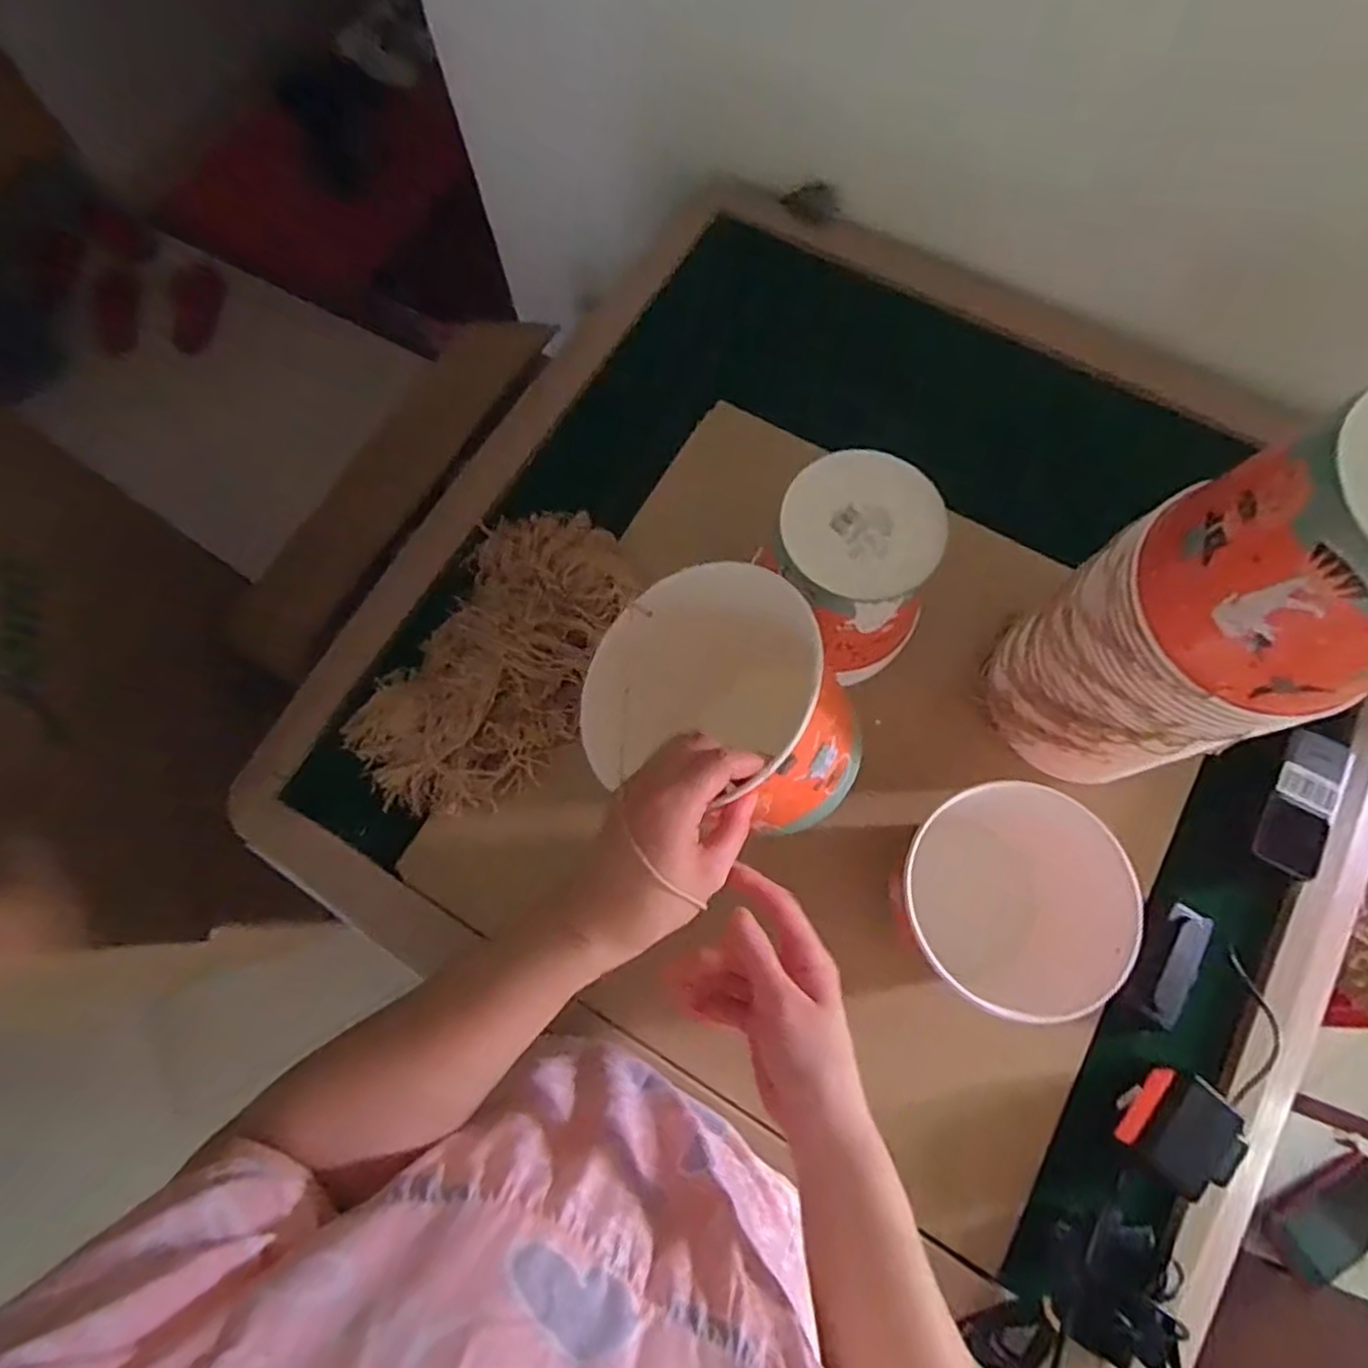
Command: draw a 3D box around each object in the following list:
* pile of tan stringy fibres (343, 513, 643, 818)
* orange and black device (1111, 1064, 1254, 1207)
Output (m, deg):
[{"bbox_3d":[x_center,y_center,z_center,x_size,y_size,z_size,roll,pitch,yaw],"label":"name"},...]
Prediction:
[{"bbox_3d":[-0.172,-0.028,0.656,0.187,0.071,0.317,29,76,9],"label":"pile of tan stringy fibres"},{"bbox_3d":[0.376,0.342,0.542,0.075,0.054,0.058,-43,78,-11],"label":"orange and black device"}]

